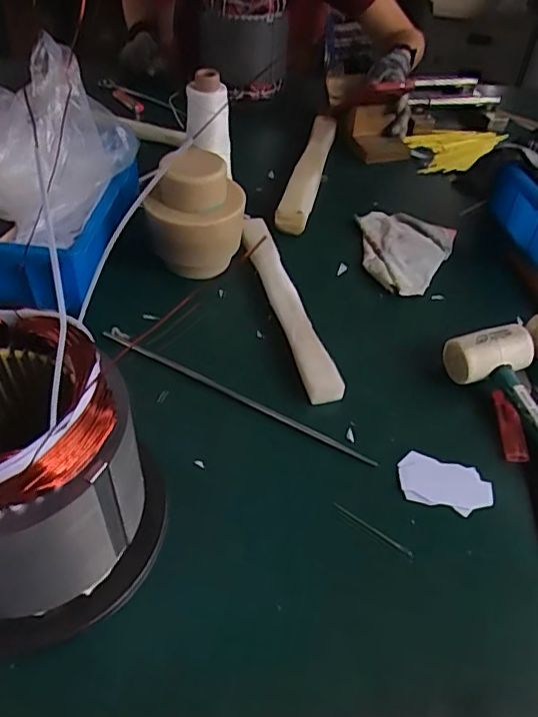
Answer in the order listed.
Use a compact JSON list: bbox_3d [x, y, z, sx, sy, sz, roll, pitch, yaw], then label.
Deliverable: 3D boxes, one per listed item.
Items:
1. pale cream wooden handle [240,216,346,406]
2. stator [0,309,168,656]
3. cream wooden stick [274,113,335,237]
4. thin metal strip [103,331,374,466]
[{"bbox_3d":[0.016,-0.067,0.628,0.034,0.021,0.291,-10,47,-13],"label":"pale cream wooden handle"},{"bbox_3d":[-0.163,0.083,0.362,0.142,0.180,0.144,2,46,-2],"label":"stator"},{"bbox_3d":[0.063,-0.293,0.853,0.046,0.042,0.347,11,46,7],"label":"cream wooden stick"},{"bbox_3d":[-0.038,0.033,0.542,0.299,0.005,0.009,24,49,18],"label":"thin metal strip"}]

